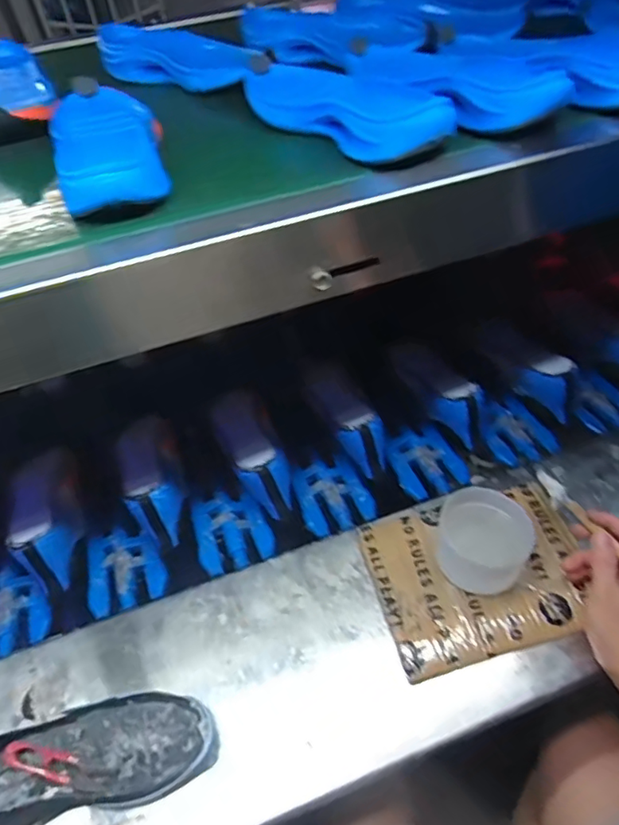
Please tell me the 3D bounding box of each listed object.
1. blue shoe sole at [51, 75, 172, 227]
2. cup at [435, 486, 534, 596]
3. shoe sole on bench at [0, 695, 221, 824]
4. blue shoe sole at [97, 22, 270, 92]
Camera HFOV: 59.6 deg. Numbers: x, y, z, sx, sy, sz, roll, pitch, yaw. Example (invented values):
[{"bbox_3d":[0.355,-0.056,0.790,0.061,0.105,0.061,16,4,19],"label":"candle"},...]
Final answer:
[{"bbox_3d":[-0.188,-0.258,0.503,0.093,0.046,0.247,-17,49,-10],"label":"blue shoe sole"},{"bbox_3d":[0.186,0.139,0.588,0.097,0.067,0.092,-4,47,4],"label":"cup"},{"bbox_3d":[-0.207,0.315,0.493,0.242,0.049,0.093,-14,47,-6],"label":"shoe sole on bench"},{"bbox_3d":[-0.165,-0.410,0.629,0.078,0.038,0.297,-38,55,-26],"label":"blue shoe sole"}]

